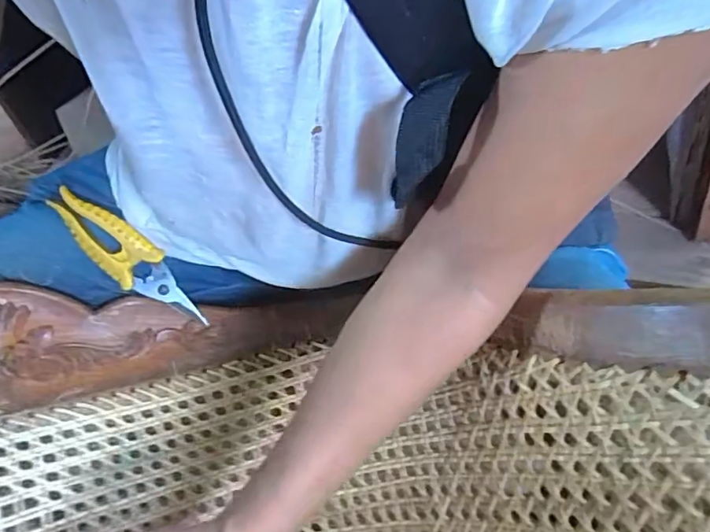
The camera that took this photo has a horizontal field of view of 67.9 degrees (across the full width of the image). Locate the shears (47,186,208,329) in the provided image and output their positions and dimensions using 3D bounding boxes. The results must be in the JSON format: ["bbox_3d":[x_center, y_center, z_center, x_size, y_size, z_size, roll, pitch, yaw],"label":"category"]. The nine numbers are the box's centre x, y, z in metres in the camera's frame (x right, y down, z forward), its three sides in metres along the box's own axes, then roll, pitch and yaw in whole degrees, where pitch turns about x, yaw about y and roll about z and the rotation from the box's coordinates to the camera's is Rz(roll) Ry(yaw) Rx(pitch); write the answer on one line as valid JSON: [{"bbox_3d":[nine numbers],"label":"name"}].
[{"bbox_3d":[-0.201,-0.006,0.475,0.044,0.009,0.159,-44,107,-2],"label":"shears"}]

